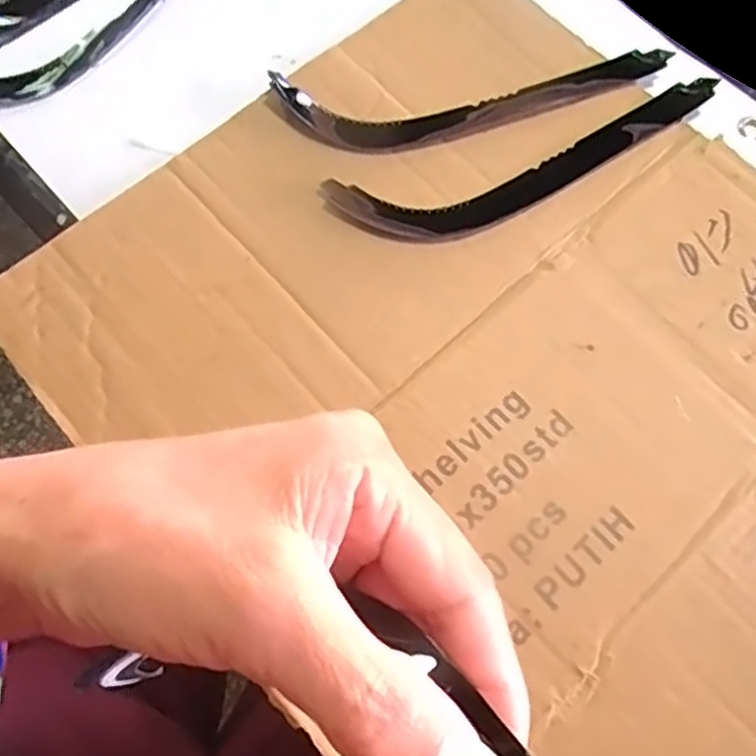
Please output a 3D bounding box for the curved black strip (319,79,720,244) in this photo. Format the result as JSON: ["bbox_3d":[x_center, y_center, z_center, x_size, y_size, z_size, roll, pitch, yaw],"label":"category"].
[{"bbox_3d":[0.082,-0.108,0.361,0.211,0.007,0.047,-18,71,-8],"label":"curved black strip"}]

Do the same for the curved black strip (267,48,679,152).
[{"bbox_3d":[0.053,-0.147,0.368,0.208,0.011,0.042,-7,70,-4],"label":"curved black strip"}]

